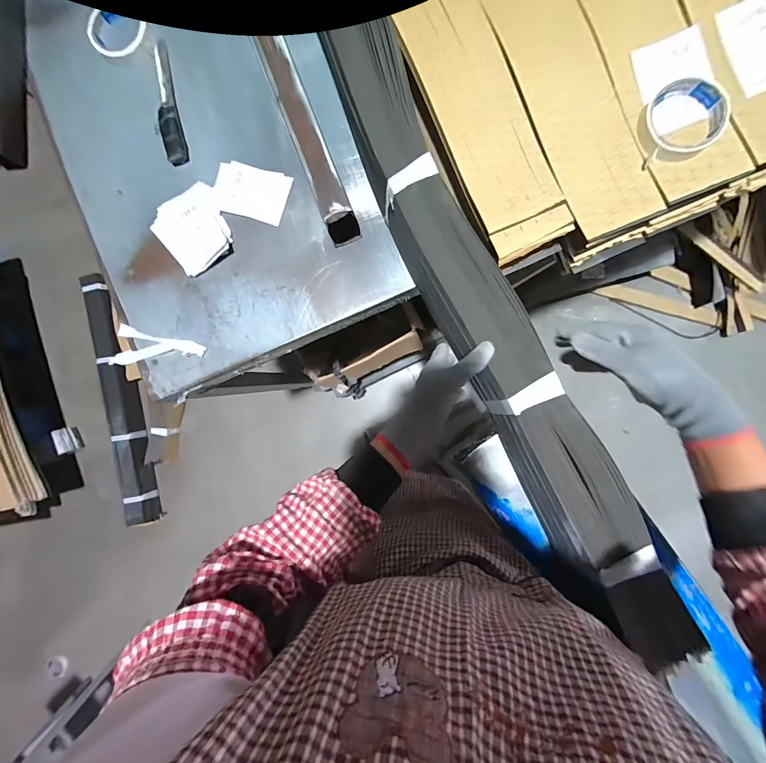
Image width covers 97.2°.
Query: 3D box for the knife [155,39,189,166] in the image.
[{"bbox_3d":[-0.339,-0.442,0.529,0.034,0.016,0.204,-13,89,5],"label":"knife"}]

